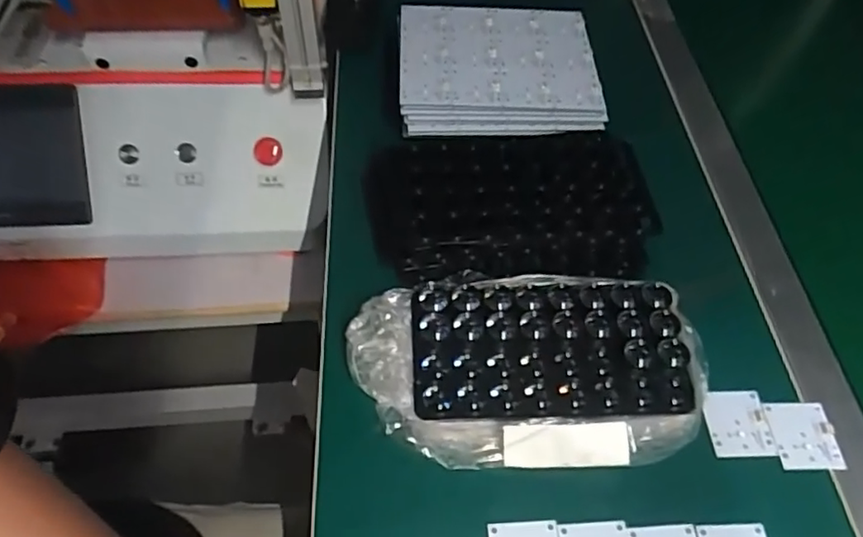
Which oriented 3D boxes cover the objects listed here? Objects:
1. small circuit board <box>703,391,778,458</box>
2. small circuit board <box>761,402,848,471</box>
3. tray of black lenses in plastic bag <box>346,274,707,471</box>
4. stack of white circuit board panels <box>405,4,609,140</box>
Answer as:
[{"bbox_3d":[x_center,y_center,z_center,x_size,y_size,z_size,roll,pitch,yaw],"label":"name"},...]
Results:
[{"bbox_3d":[0.217,0.109,0.433,0.046,0.005,0.047,-1,55,-2],"label":"small circuit board"},{"bbox_3d":[0.263,0.118,0.432,0.045,0.004,0.048,-1,55,-1],"label":"small circuit board"},{"bbox_3d":[0.066,0.069,0.435,0.240,0.038,0.135,3,55,1],"label":"tray of black lenses in plastic bag"},{"bbox_3d":[0.061,-0.189,0.575,0.177,0.041,0.141,0,55,-1],"label":"stack of white circuit board panels"}]

